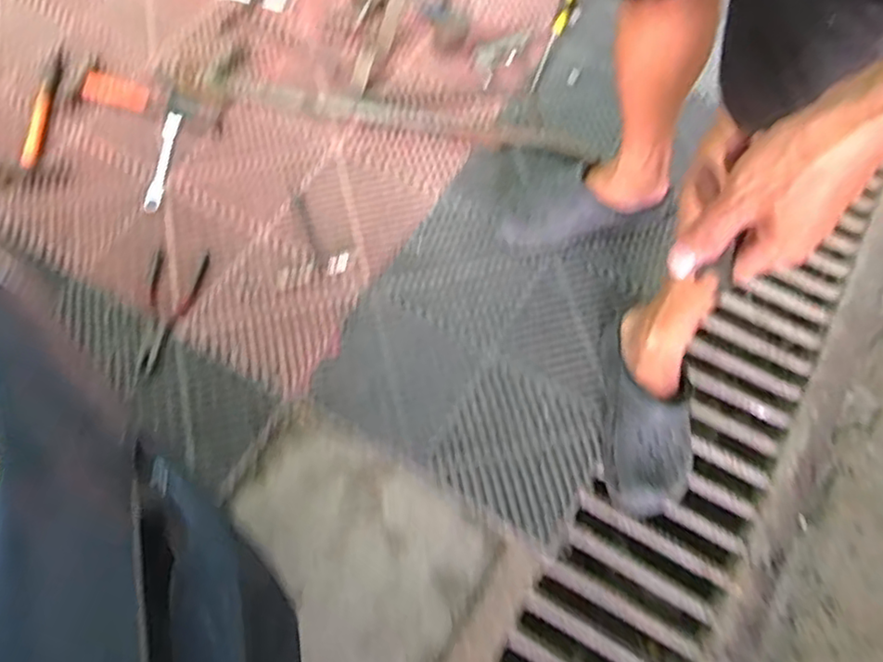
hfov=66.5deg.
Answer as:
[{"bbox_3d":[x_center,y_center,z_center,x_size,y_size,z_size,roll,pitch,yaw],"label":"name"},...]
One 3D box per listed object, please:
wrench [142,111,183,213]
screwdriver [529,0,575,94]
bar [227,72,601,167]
[{"bbox_3d":[-0.449,-0.277,1.085,0.032,0.011,0.202,2,66,1],"label":"wrench"},{"bbox_3d":[0.206,-0.531,1.191,0.029,0.025,0.281,16,67,7],"label":"screwdriver"},{"bbox_3d":[-0.056,-0.357,1.125,0.629,0.011,0.047,13,67,6],"label":"bar"}]

